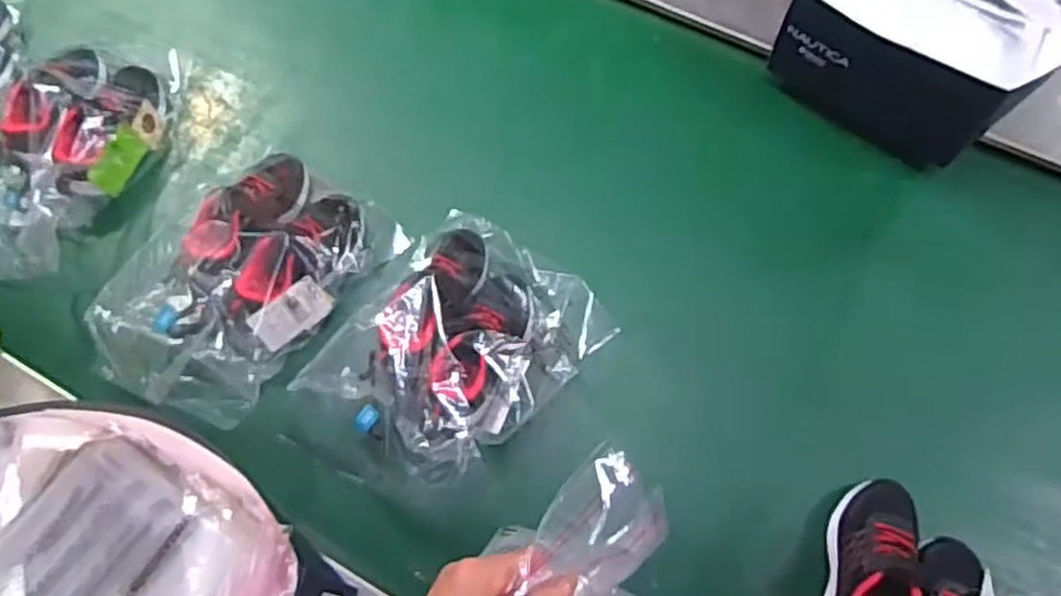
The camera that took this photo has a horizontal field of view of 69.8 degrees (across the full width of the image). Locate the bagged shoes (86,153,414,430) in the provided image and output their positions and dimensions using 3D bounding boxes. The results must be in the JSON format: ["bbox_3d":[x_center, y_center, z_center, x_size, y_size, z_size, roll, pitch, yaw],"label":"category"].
[{"bbox_3d":[-0.301,-0.026,0.803,0.199,0.094,0.300,29,68,12],"label":"bagged shoes"}]

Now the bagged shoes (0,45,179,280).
[{"bbox_3d":[-0.548,-0.172,0.873,0.182,0.091,0.306,13,66,5],"label":"bagged shoes"}]

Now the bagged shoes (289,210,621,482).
[{"bbox_3d":[-0.073,0.040,0.775,0.215,0.092,0.261,36,70,15],"label":"bagged shoes"}]

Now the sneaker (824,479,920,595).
[{"bbox_3d":[0.312,0.241,0.688,0.067,0.060,0.160,20,66,8],"label":"sneaker"}]

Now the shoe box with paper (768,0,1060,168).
[{"bbox_3d":[0.503,-0.368,0.932,0.312,0.129,0.366,36,70,15],"label":"shoe box with paper"}]

